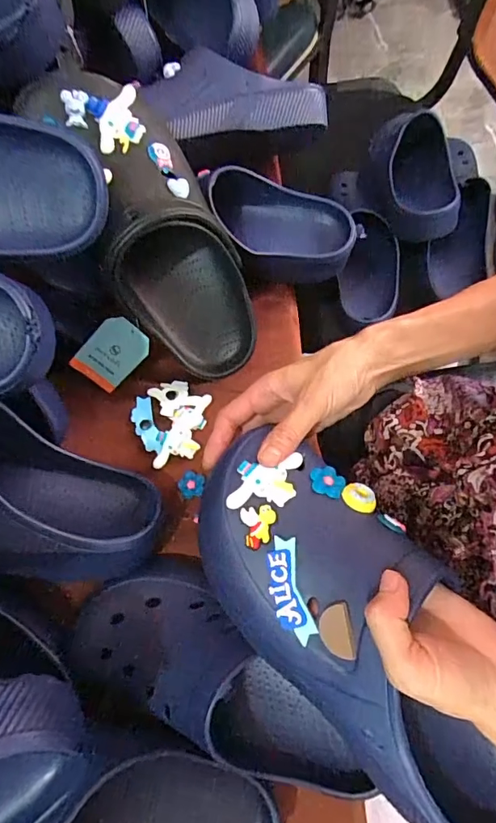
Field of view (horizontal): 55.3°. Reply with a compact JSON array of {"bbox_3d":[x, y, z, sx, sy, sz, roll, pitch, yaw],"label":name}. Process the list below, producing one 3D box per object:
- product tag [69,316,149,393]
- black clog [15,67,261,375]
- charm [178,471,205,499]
[{"bbox_3d":[-0.131,-0.056,0.460,0.078,0.004,0.050,-38,115,26],"label":"product tag"},{"bbox_3d":[-0.073,-0.146,0.396,0.105,0.264,0.084,-30,30,-8],"label":"black clog"},{"bbox_3d":[-0.053,0.069,0.443,0.025,0.004,0.024,0,87,4],"label":"charm"}]

